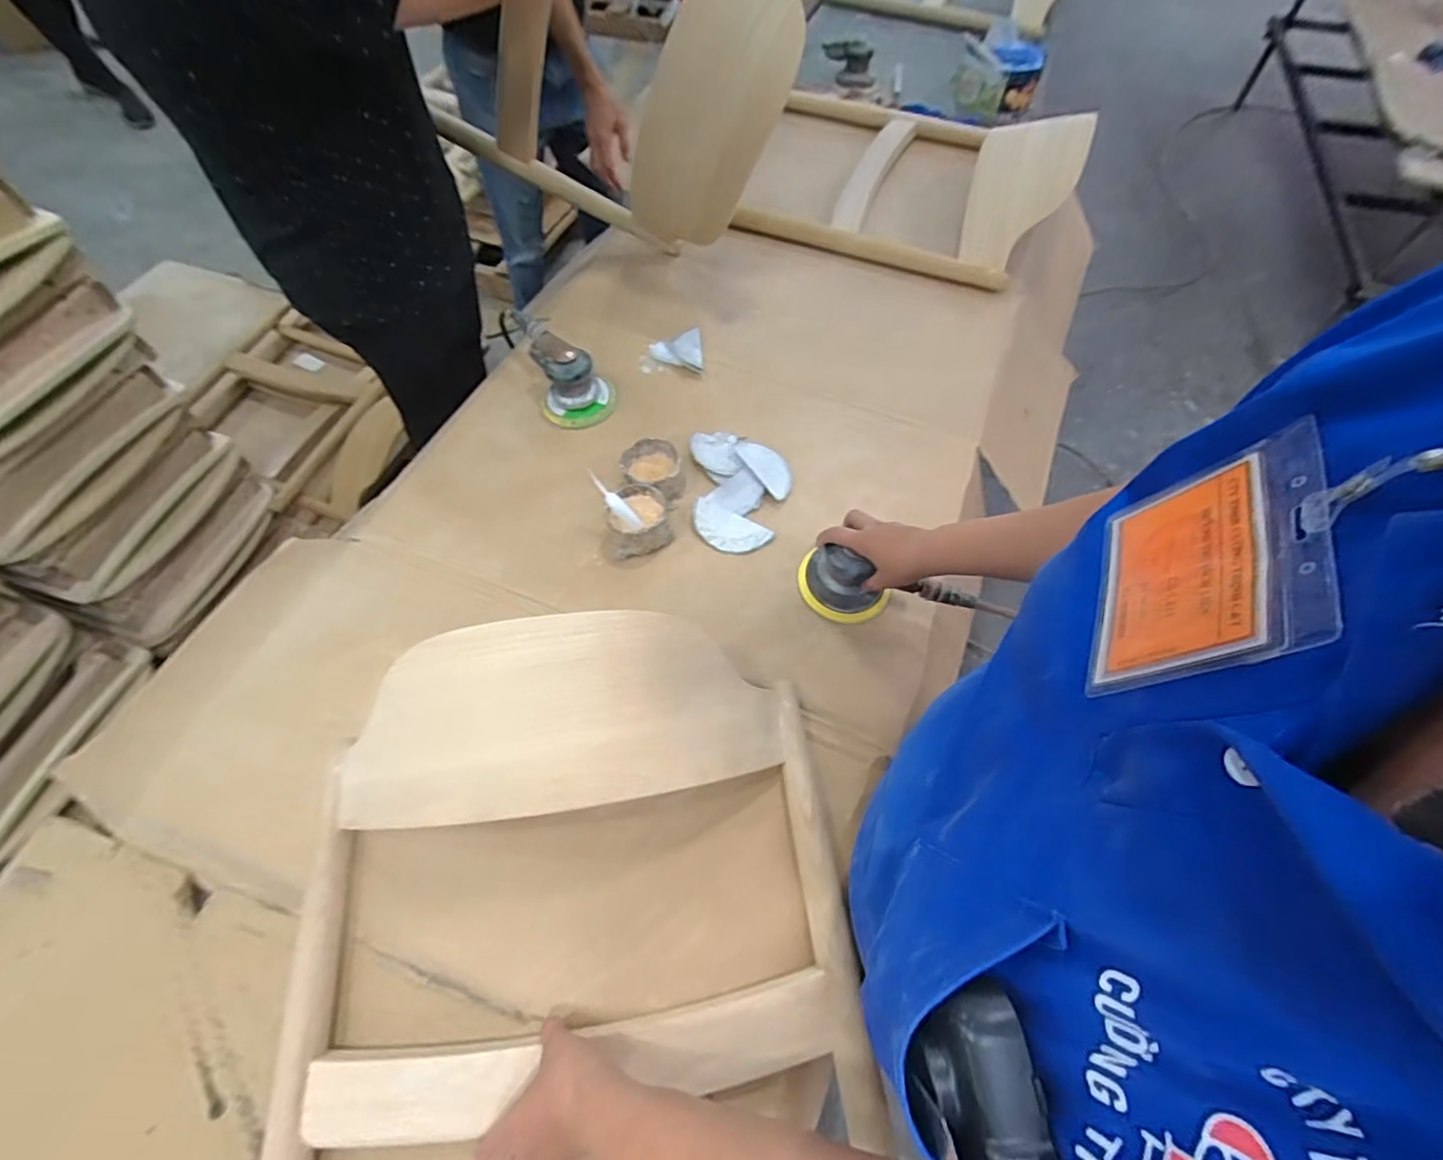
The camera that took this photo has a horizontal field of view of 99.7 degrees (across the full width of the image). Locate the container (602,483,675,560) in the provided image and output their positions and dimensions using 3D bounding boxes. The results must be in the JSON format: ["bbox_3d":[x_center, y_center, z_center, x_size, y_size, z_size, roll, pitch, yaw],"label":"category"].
[{"bbox_3d":[-0.112,-0.078,0.798,0.093,0.047,0.087,1,61,-1],"label":"container"}]

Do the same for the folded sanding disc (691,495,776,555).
[{"bbox_3d":[0.007,-0.066,0.815,0.111,0.020,0.060,28,64,15],"label":"folded sanding disc"}]

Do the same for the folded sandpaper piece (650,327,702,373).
[{"bbox_3d":[-0.073,-0.365,0.977,0.082,0.025,0.100,-3,60,-2],"label":"folded sandpaper piece"}]

